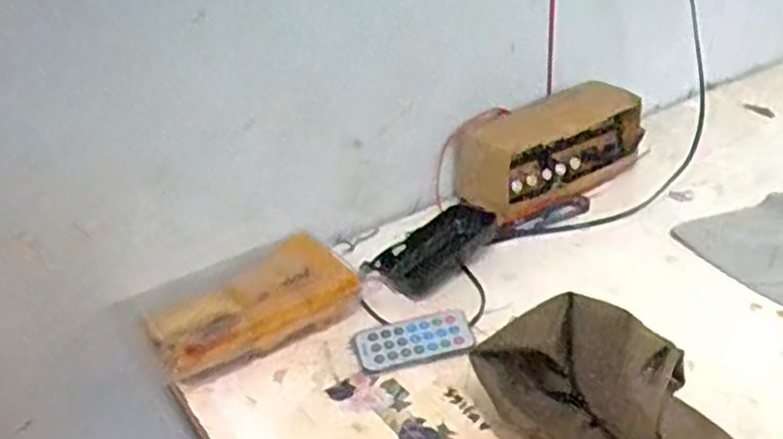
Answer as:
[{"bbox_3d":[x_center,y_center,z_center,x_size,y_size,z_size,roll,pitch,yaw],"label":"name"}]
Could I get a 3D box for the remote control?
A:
[{"bbox_3d":[0.017,0.089,0.555,0.085,0.008,0.040,-12,49,-8],"label":"remote control"}]

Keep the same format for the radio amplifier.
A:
[{"bbox_3d":[0.152,-0.065,0.726,0.186,0.077,0.069,-21,34,-23],"label":"radio amplifier"}]

